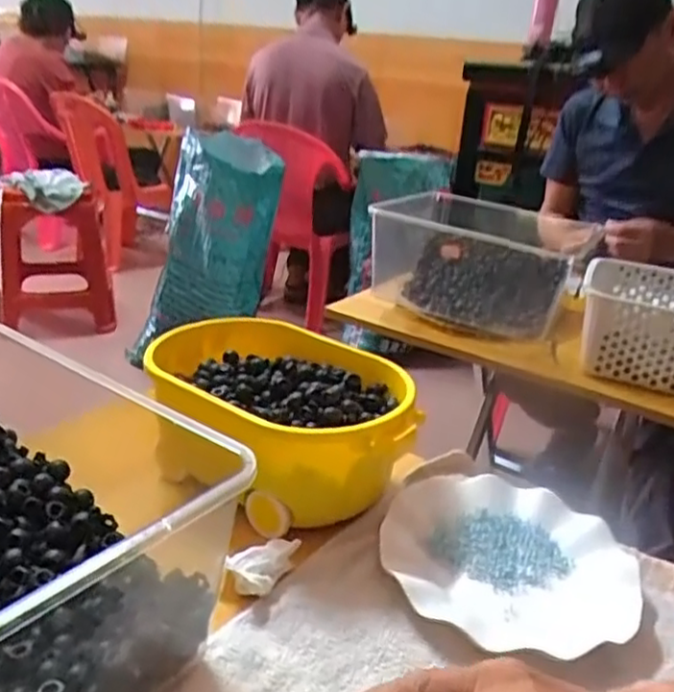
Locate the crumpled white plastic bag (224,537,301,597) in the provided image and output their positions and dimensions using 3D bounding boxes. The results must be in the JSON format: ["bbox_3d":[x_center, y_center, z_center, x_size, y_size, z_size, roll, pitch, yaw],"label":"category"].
[{"bbox_3d":[-0.049,0.151,0.480,0.032,0.016,0.056,20,27,33],"label":"crumpled white plastic bag"}]

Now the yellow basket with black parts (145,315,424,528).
[{"bbox_3d":[-0.049,0.060,0.590,0.241,0.093,0.169,18,26,28],"label":"yellow basket with black parts"}]

